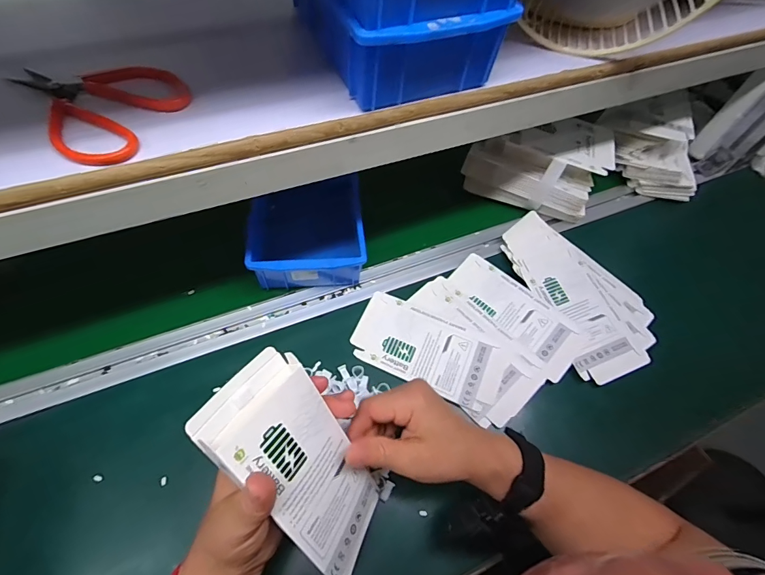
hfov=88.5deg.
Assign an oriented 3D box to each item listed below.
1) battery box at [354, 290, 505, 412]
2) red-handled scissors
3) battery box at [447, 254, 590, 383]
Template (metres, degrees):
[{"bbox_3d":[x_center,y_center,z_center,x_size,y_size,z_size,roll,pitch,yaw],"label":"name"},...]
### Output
[{"bbox_3d":[0.046,0.069,0.456,0.156,0.004,0.085,23,61,9],"label":"battery box"},{"bbox_3d":[-0.202,-0.140,0.290,0.112,0.015,0.099,40,65,17],"label":"red-handled scissors"},{"bbox_3d":[0.164,0.029,0.487,0.177,0.008,0.067,42,76,19],"label":"battery box"}]

